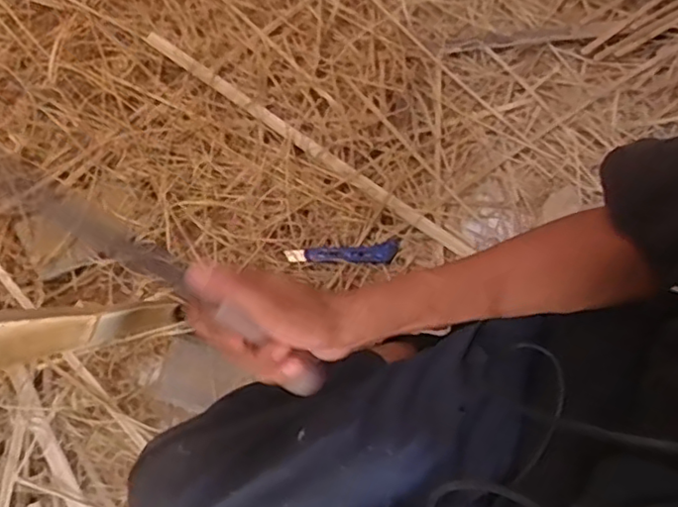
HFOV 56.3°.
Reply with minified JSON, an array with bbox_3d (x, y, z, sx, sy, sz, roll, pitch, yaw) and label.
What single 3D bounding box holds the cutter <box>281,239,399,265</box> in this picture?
[{"bbox_3d":[0.006,0.002,0.985,0.171,0.019,0.034,-4,75,-2],"label":"cutter"}]

